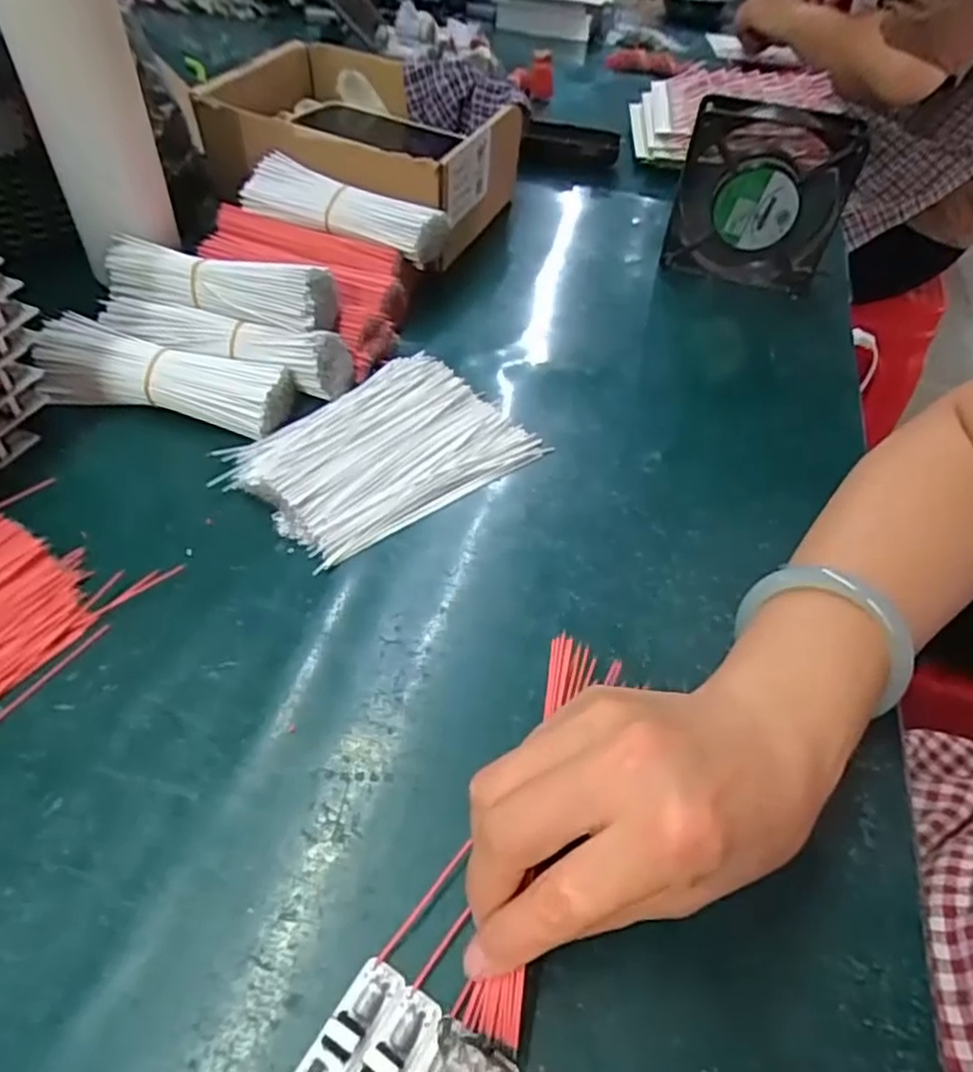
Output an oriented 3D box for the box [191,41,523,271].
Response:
[{"bbox_3d":[-0.096,-0.314,0.569,0.231,0.093,0.173,25,50,17],"label":"box"}]

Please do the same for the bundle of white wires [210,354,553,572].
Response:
[{"bbox_3d":[-0.059,-0.049,0.397,0.152,0.025,0.111,-33,58,-31],"label":"bundle of white wires"}]

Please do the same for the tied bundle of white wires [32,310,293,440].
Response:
[{"bbox_3d":[-0.190,-0.093,0.414,0.142,0.042,0.048,8,47,2],"label":"tied bundle of white wires"}]

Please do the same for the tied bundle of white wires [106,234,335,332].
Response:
[{"bbox_3d":[-0.166,-0.153,0.429,0.152,0.039,0.042,14,48,6],"label":"tied bundle of white wires"}]

